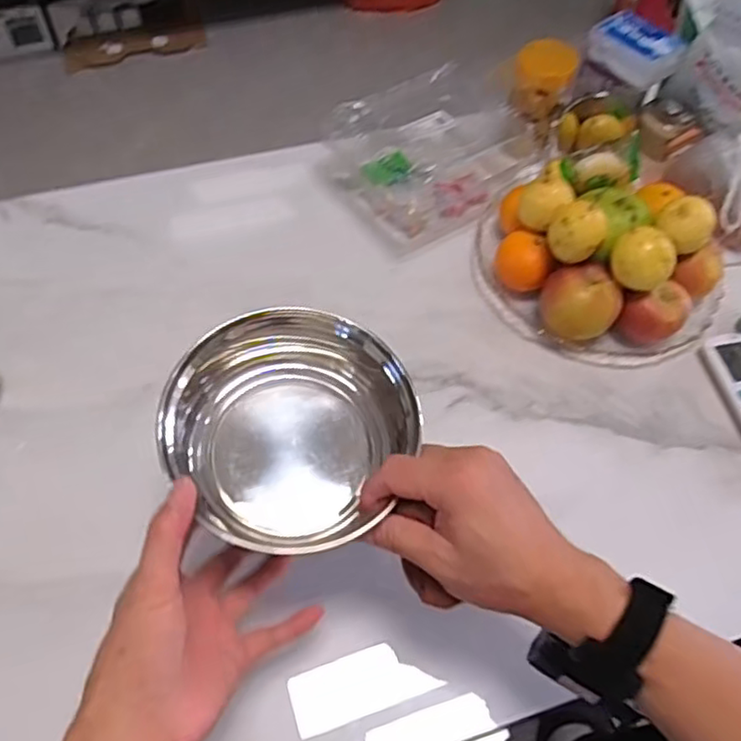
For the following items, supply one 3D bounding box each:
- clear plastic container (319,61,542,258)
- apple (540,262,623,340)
[{"bbox_3d":[0.072,-0.245,0.736,0.209,0.092,0.157,-32,65,-20],"label":"clear plastic container"},{"bbox_3d":[0.198,-0.059,0.638,0.059,0.071,0.065,-33,65,-21],"label":"apple"}]

